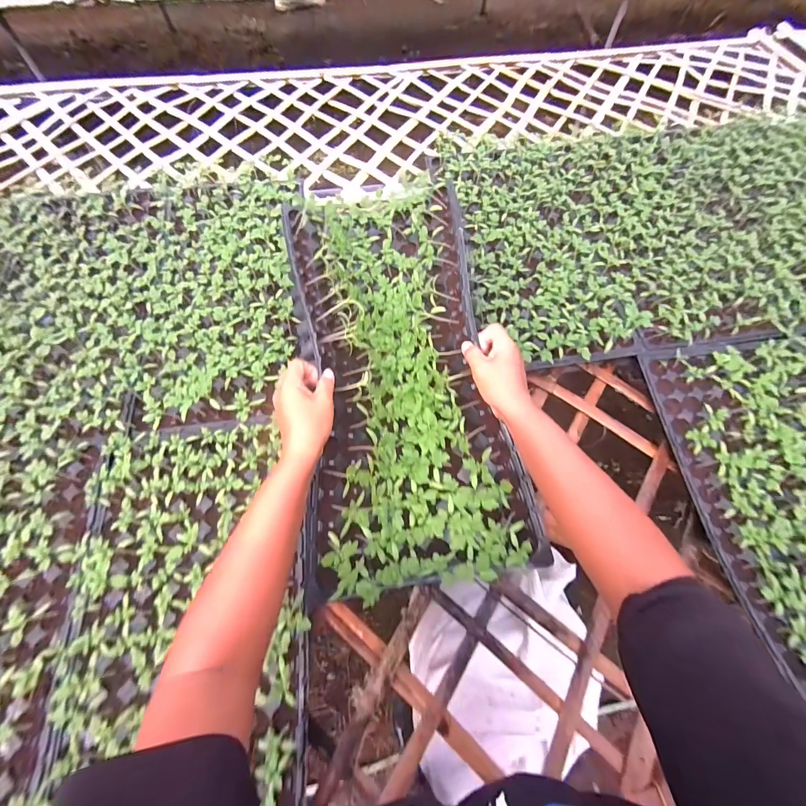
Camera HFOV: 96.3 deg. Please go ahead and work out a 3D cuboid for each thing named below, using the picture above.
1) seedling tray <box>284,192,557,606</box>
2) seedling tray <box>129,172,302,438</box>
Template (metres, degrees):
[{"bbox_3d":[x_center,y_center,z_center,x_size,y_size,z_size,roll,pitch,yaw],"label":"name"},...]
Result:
[{"bbox_3d":[-0.009,-0.059,0.484,0.251,0.082,0.552,-7,71,-4],"label":"seedling tray"},{"bbox_3d":[-0.360,-0.211,0.660,0.330,0.060,0.553,-5,64,-4],"label":"seedling tray"}]

